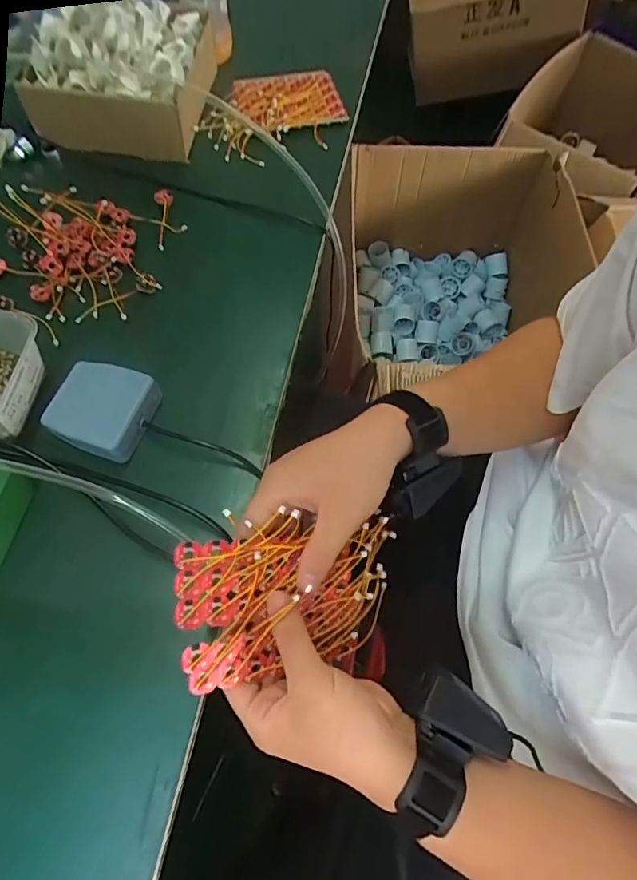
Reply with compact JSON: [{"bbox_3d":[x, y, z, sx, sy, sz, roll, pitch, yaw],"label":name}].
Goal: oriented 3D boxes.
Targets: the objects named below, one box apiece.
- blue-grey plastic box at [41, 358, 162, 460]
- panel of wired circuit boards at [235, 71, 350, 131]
[{"bbox_3d":[-0.193,-0.030,0.450,0.076,0.033,0.076,17,66,6],"label":"blue-grey plastic box"},{"bbox_3d":[-0.038,-0.435,0.646,0.129,0.015,0.099,-11,66,-6],"label":"panel of wired circuit boards"}]

